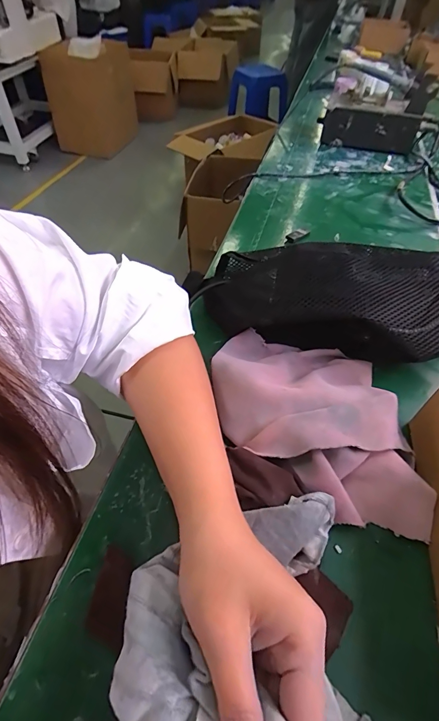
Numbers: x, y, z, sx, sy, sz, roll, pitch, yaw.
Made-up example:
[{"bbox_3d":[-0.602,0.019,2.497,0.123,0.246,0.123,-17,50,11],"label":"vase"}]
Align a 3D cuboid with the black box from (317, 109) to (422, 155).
[{"bbox_3d":[0.292,-0.452,0.706,0.180,0.062,0.033,19,52,12],"label":"black box"}]

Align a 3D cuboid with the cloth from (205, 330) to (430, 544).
[{"bbox_3d":[0.073,0.042,0.297,0.159,0.053,0.162,7,50,3],"label":"cloth"}]

